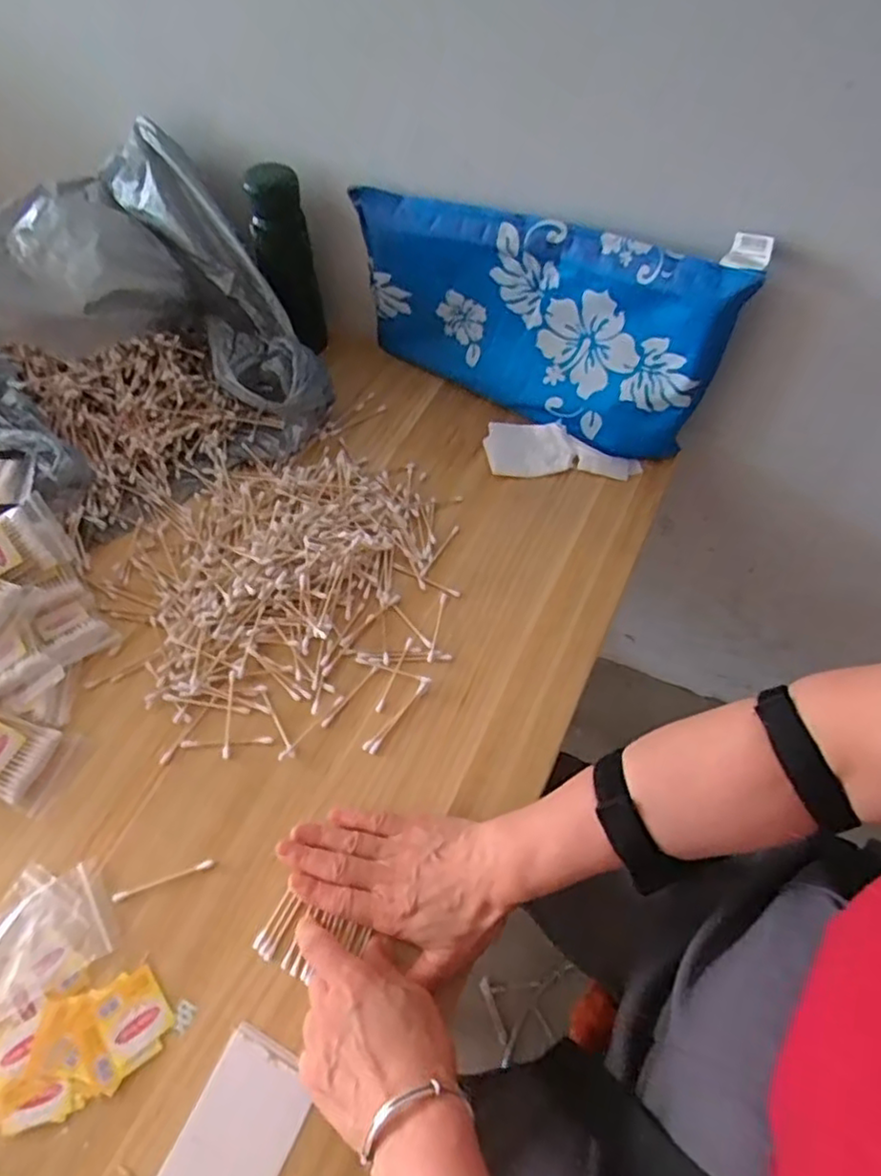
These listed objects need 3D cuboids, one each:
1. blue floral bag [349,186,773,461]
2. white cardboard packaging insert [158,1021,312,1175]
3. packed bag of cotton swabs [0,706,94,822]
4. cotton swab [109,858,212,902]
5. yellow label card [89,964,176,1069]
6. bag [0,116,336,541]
[{"bbox_3d":[0.077,-0.251,0.623,0.357,0.209,0.055,27,63,12],"label":"blue floral bag"},{"bbox_3d":[-0.118,0.317,0.374,0.060,0.006,0.099,24,62,11],"label":"white cardboard packaging insert"},{"bbox_3d":[-0.317,0.123,0.482,0.091,0.009,0.057,27,63,-6],"label":"packed bag of cotton swabs"},{"bbox_3d":[-0.188,0.199,0.446,0.066,0.004,0.006,-18,63,-12],"label":"cotton swab"},{"bbox_3d":[-0.191,0.265,0.406,0.037,0.004,0.042,-39,69,-21],"label":"yellow label card"},{"bbox_3d":[-0.359,-0.252,0.625,0.360,0.151,0.401,-34,67,-19],"label":"bag"}]

